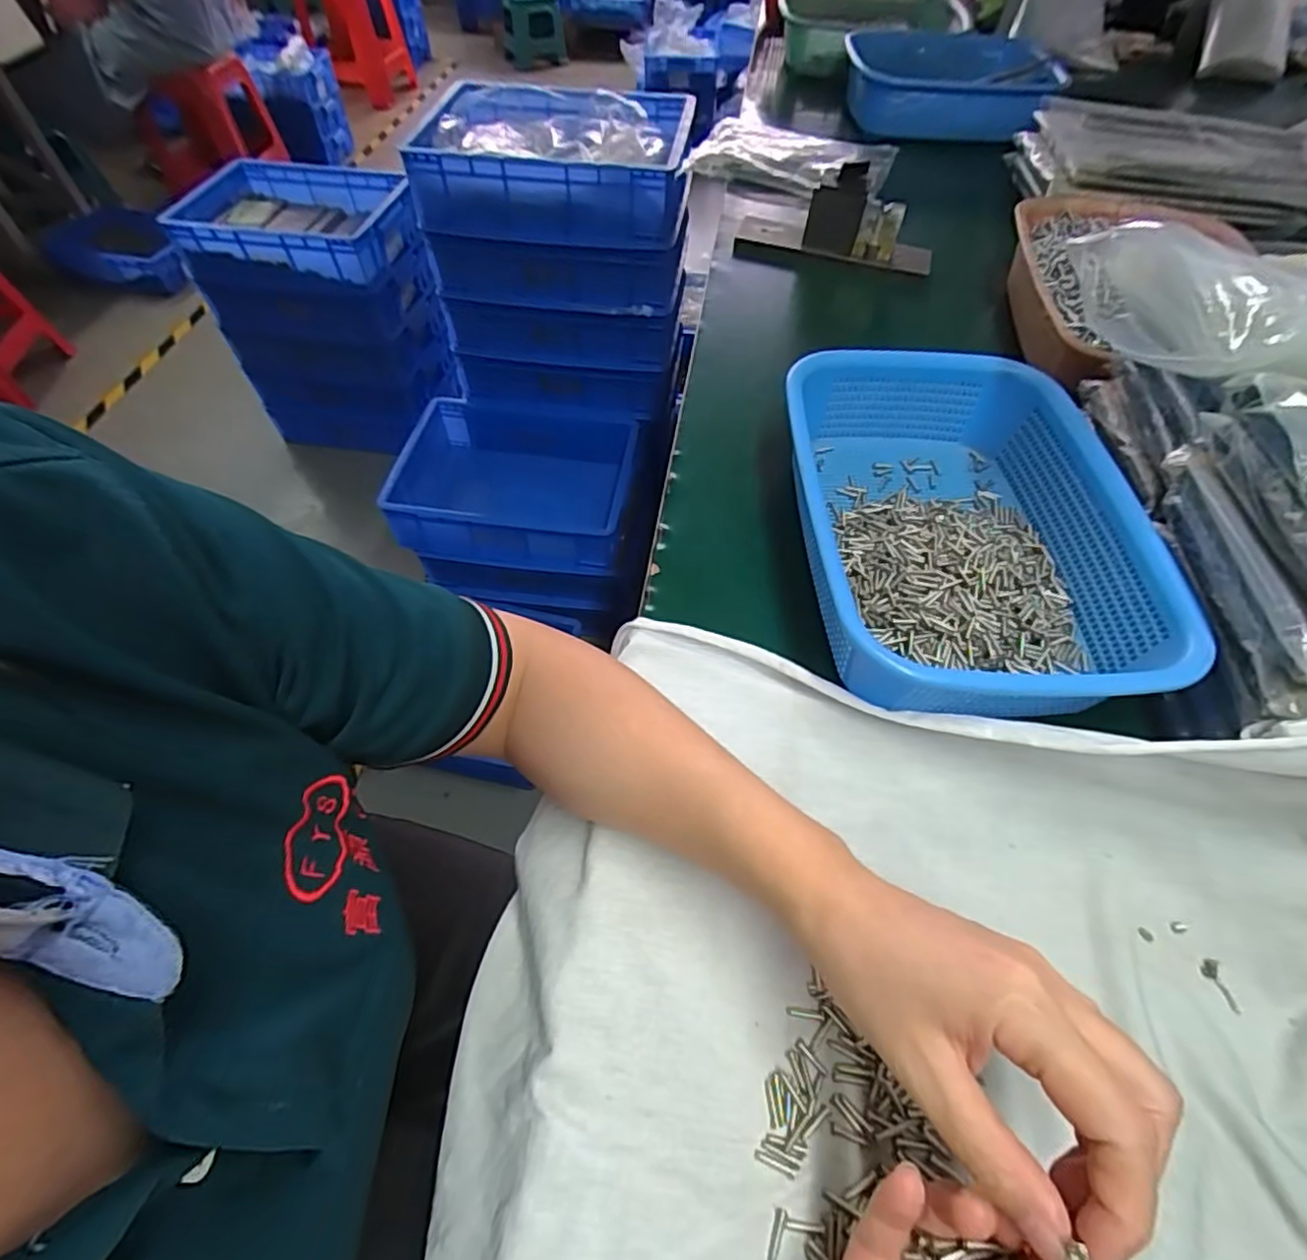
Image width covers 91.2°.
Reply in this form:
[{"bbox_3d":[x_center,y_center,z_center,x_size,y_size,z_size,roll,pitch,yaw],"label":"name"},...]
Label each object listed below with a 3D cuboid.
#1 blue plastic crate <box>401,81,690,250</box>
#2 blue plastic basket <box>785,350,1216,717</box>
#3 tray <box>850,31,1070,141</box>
[{"bbox_3d":[-0.145,-0.762,1.040,0.413,0.113,0.321,8,56,5],"label":"blue plastic crate"},{"bbox_3d":[0.199,-0.070,0.424,0.207,0.071,0.279,-1,56,0],"label":"blue plastic basket"},{"bbox_3d":[0.411,-0.785,0.917,0.266,0.070,0.201,5,55,3],"label":"tray"}]

